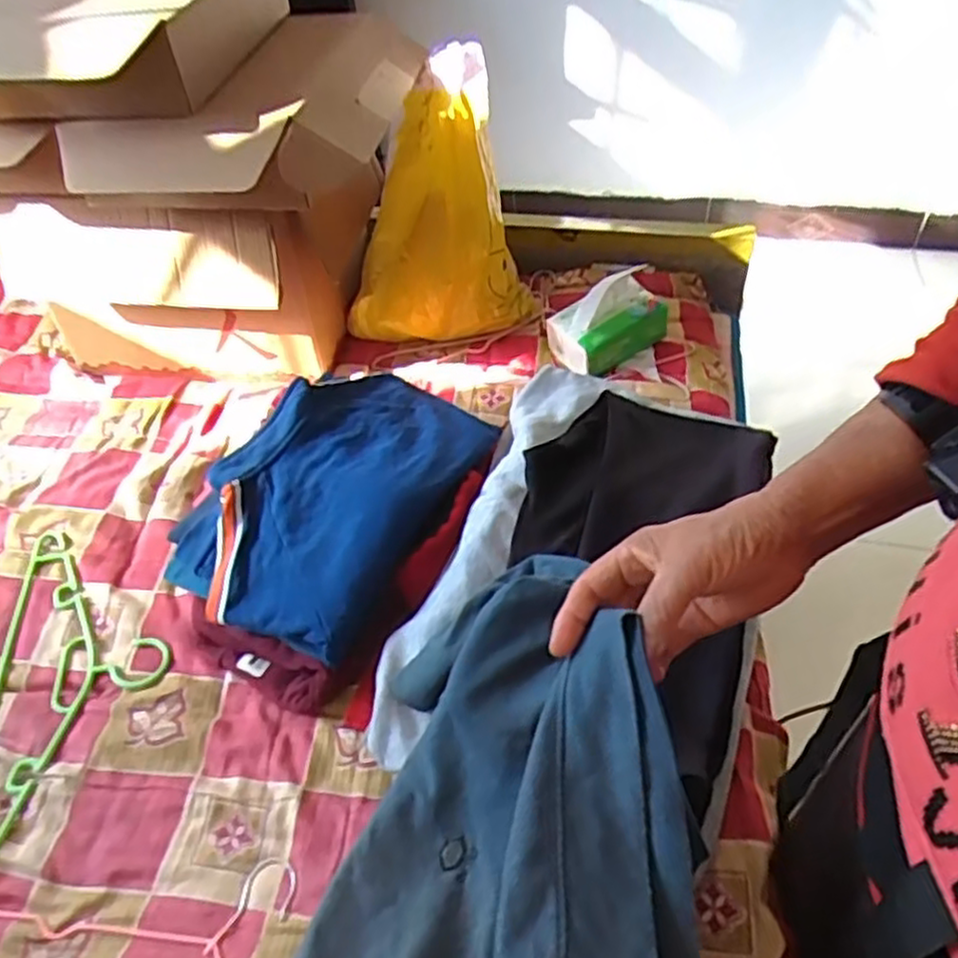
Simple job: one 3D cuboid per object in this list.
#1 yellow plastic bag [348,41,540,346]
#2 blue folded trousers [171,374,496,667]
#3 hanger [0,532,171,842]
[{"bbox_3d":[-0.063,-0.353,1.024,0.262,0.362,0.099,-8,46,-4],"label":"yellow plastic bag"},{"bbox_3d":[-0.153,0.007,0.806,0.248,0.087,0.352,22,51,23],"label":"blue folded trousers"},{"bbox_3d":[-0.405,0.202,0.761,0.167,0.012,0.381,-8,46,-3],"label":"hanger"}]

